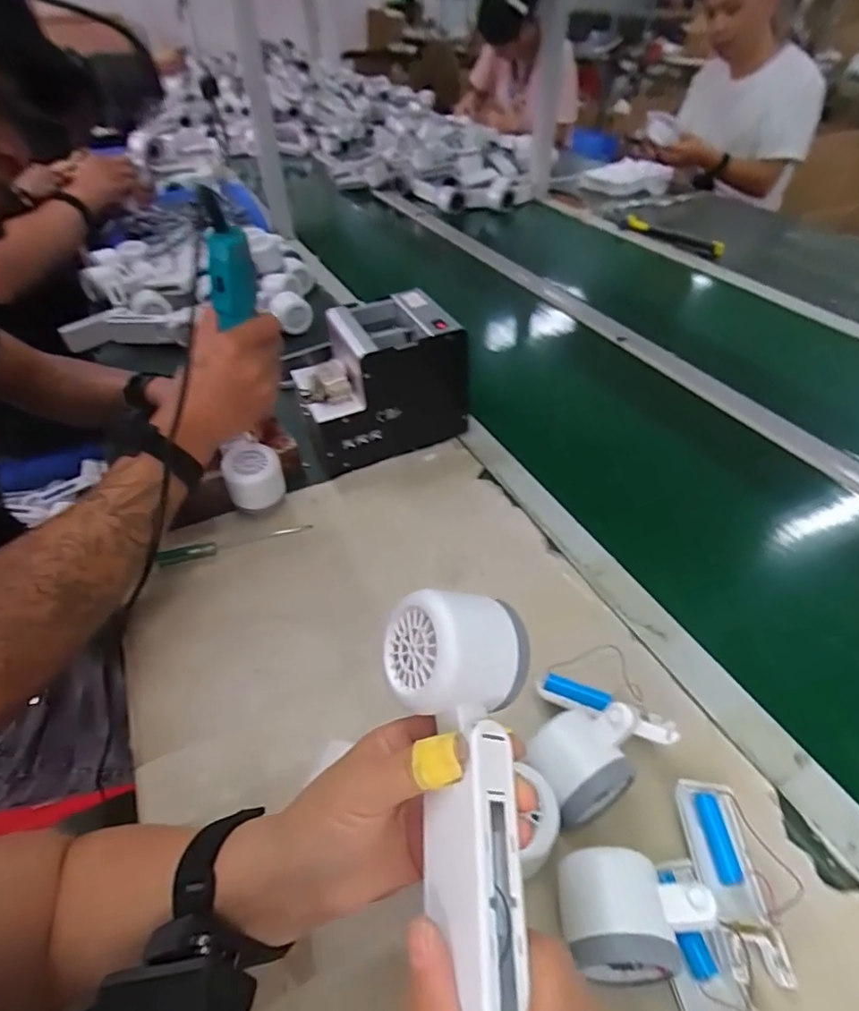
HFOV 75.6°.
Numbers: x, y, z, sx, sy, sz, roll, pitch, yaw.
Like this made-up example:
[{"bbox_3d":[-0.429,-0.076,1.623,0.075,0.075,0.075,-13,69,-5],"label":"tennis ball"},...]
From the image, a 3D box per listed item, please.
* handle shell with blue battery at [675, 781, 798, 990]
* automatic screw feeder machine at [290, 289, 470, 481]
[{"bbox_3d":[0.188,0.230,0.347,0.037,0.013,0.104,-2,43,0],"label":"handle shell with blue battery"},{"bbox_3d":[-0.063,-0.143,0.657,0.184,0.157,0.123,-15,45,-14],"label":"automatic screw feeder machine"}]

